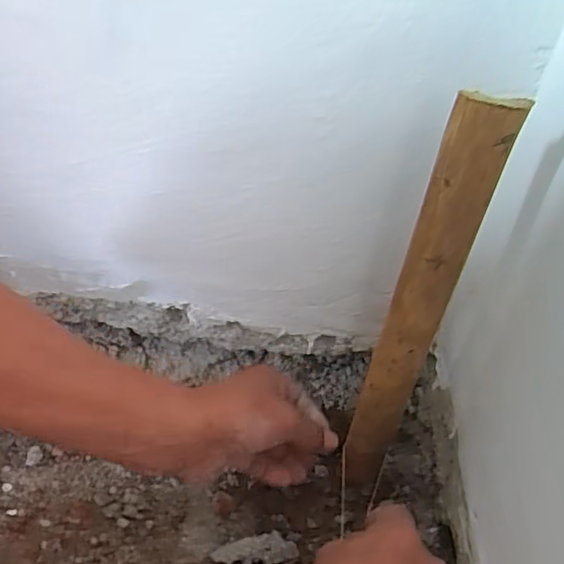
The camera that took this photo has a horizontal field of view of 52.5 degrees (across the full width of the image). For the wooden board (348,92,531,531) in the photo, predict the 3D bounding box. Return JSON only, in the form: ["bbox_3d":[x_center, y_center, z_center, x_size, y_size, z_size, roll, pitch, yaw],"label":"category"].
[{"bbox_3d":[0.079,0.054,0.384,0.035,0.365,0.016,12,41,4],"label":"wooden board"}]

